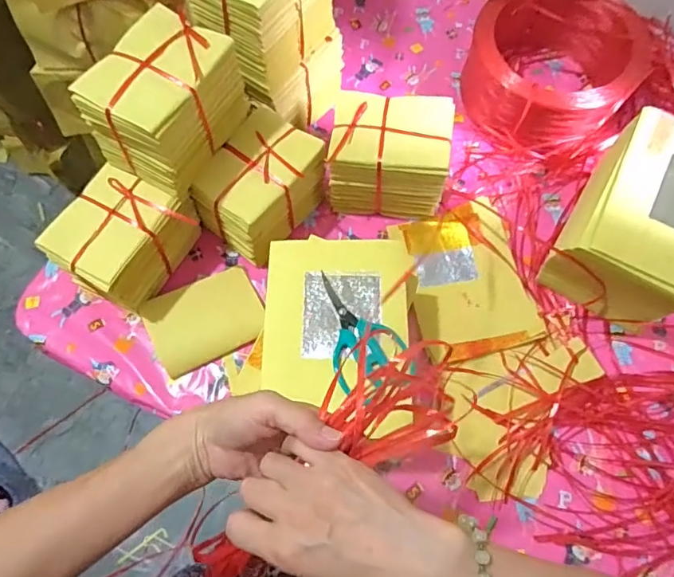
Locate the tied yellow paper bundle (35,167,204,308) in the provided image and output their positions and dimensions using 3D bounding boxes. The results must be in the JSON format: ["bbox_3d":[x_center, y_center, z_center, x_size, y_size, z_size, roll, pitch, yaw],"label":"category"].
[{"bbox_3d":[-0.288,-0.063,0.679,0.134,0.131,0.165,27,71,9],"label":"tied yellow paper bundle"}]

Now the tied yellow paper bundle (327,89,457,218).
[{"bbox_3d":[0.076,-0.194,0.729,0.164,0.134,0.126,10,70,3],"label":"tied yellow paper bundle"}]

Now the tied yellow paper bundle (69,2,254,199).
[{"bbox_3d":[-0.211,-0.232,0.613,0.119,0.128,0.173,26,71,9],"label":"tied yellow paper bundle"}]

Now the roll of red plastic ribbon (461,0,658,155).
[{"bbox_3d":[0.357,-0.365,0.803,0.265,0.129,0.274,0,69,-1],"label":"roll of red plastic ribbon"}]

